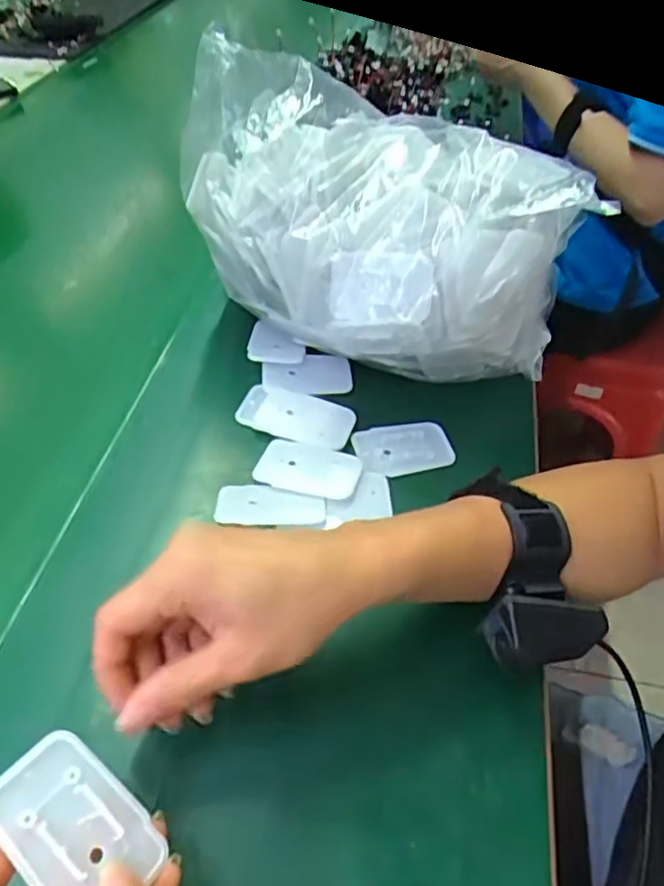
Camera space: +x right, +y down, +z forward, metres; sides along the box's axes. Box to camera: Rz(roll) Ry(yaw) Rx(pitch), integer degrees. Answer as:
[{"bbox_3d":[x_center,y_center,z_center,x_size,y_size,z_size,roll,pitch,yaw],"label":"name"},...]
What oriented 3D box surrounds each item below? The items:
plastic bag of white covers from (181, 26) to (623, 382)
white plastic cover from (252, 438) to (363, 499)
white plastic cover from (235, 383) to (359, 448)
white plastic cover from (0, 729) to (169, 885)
[{"bbox_3d":[0.029,-0.146,0.464,0.277,0.190,0.157,10,47,6],"label":"plastic bag of white covers"},{"bbox_3d":[-0.016,0.019,0.443,0.068,0.009,0.045,14,48,9],"label":"white plastic cover"},{"bbox_3d":[-0.026,-0.021,0.471,0.082,0.004,0.042,19,49,14],"label":"white plastic cover"},{"bbox_3d":[-0.098,0.146,0.247,0.066,0.004,0.043,46,37,3],"label":"white plastic cover"}]

